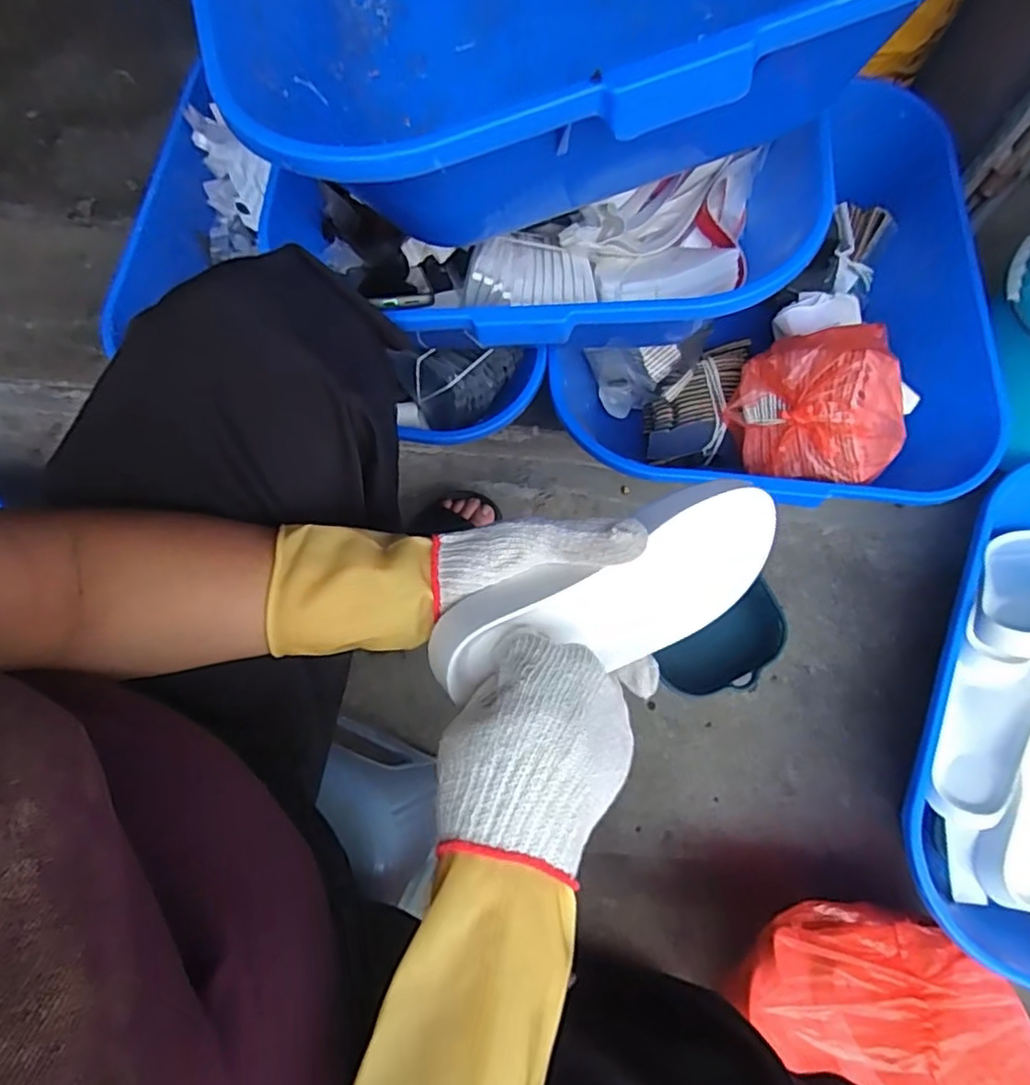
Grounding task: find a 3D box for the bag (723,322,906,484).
[{"bbox_3d":[0.347,-0.155,0.720,0.196,0.099,0.169,2,71,-1],"label":"bag"}]

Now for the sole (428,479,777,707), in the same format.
[{"bbox_3d":[0.067,0.043,0.416,0.238,0.023,0.092,-28,117,-12],"label":"sole"}]

